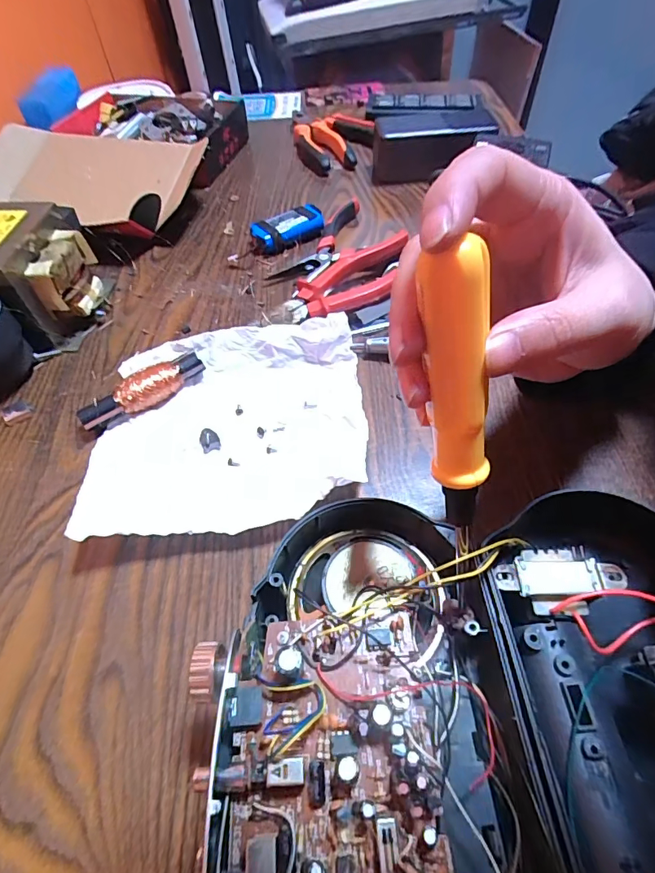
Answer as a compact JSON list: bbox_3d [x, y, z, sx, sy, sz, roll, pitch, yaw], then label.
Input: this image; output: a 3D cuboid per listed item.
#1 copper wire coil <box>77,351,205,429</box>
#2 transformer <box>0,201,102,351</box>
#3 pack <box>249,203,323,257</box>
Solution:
[{"bbox_3d":[-0.133,-0.032,0.334,0.090,0.020,0.025,-36,60,-22],"label":"copper wire coil"},{"bbox_3d":[-0.242,-0.132,0.377,0.087,0.084,0.094,-1,53,1],"label":"transformer"},{"bbox_3d":[-0.040,-0.208,0.462,0.074,0.023,0.037,-24,56,-15],"label":"pack"}]

